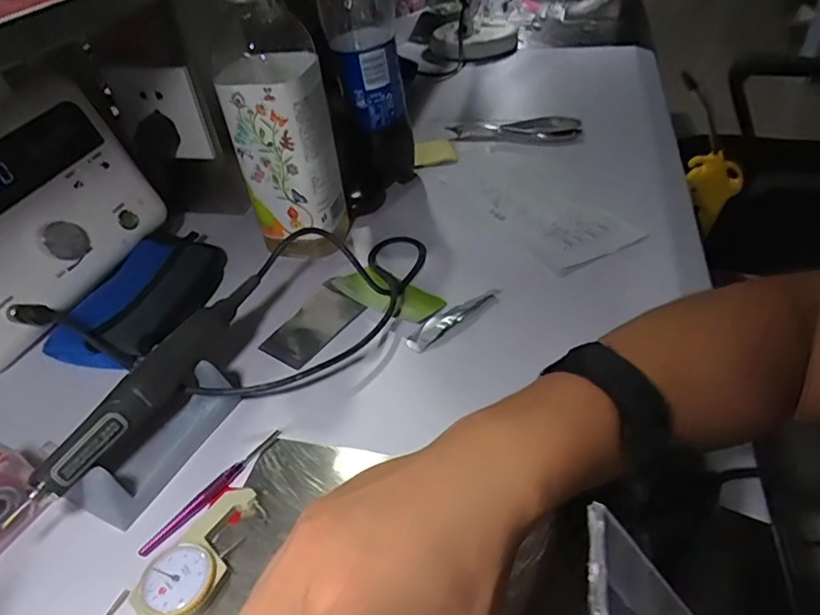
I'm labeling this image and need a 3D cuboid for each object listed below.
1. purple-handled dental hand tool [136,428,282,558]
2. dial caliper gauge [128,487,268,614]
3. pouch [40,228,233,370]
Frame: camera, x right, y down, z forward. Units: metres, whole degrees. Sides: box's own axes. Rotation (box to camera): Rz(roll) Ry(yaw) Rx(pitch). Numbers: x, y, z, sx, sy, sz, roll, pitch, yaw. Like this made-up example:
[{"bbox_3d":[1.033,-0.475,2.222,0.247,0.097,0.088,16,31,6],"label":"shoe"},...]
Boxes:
[{"bbox_3d":[-0.116,0.108,0.332,0.009,0.004,0.098,26,49,31],"label":"purple-handled dental hand tool"},{"bbox_3d":[-0.114,0.136,0.293,0.036,0.011,0.092,14,44,22],"label":"dial caliper gauge"},{"bbox_3d":[-0.216,-0.015,0.467,0.089,0.030,0.159,5,42,12],"label":"pouch"}]

